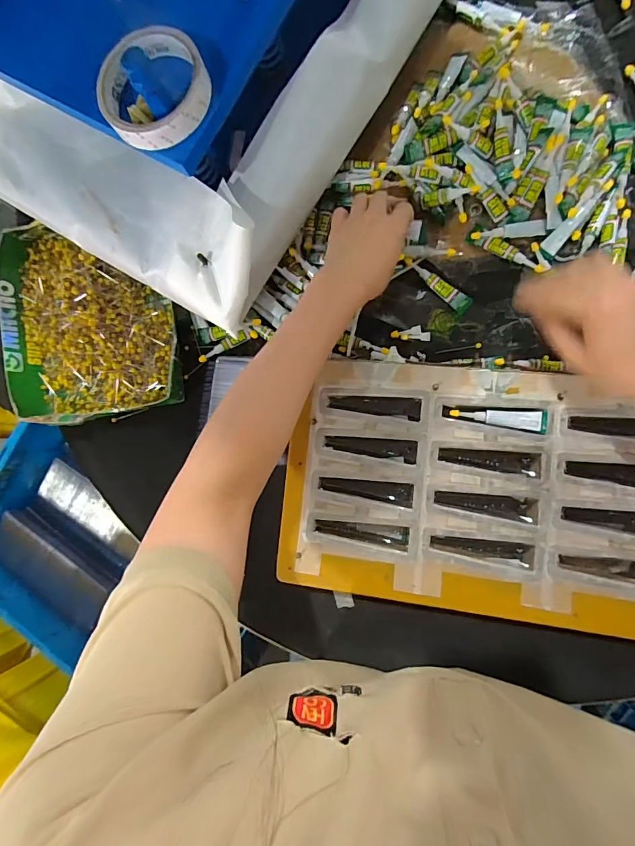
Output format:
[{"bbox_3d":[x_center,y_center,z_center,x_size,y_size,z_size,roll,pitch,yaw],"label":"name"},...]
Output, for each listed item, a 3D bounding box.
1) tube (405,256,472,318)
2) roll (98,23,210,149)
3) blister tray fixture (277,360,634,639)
[{"bbox_3d":[0.127,-0.148,0.432,0.083,0.009,0.018,43,93,10],"label":"tube"},{"bbox_3d":[-0.131,-0.268,0.327,0.088,0.020,0.090,-1,86,9],"label":"roll"},{"bbox_3d":[0.156,0.062,0.385,0.367,0.022,0.221,5,87,9],"label":"blister tray fixture"}]

